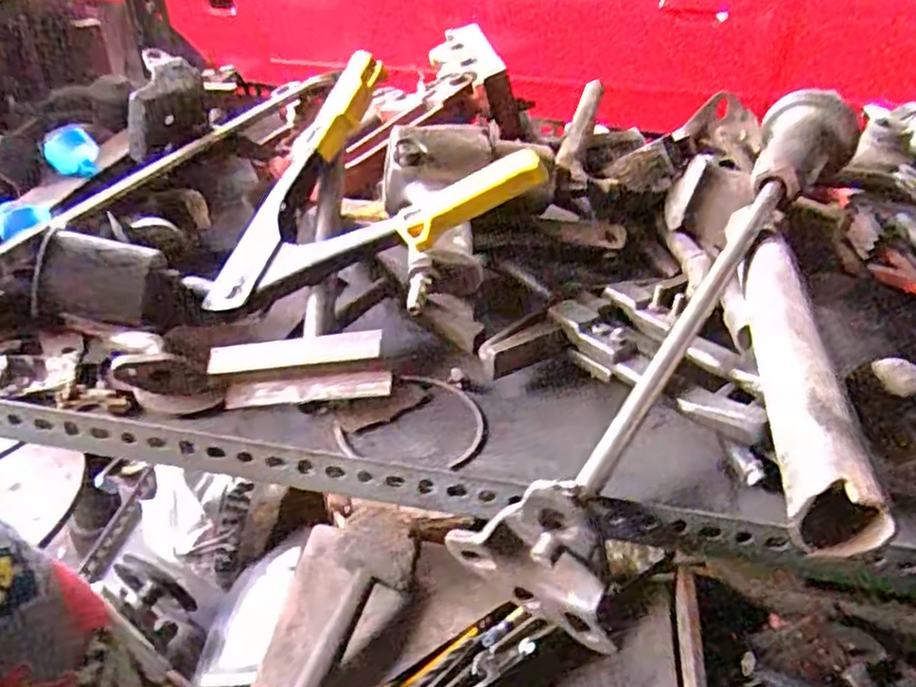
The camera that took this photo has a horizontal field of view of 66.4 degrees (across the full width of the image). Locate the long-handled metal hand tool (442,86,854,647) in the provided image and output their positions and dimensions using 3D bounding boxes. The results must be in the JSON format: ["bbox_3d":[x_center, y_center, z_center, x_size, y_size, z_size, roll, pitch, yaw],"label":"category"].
[{"bbox_3d":[0.177,-0.025,0.523,0.102,0.080,0.496,26,59,25],"label":"long-handled metal hand tool"}]

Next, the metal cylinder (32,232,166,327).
[{"bbox_3d":[-0.257,-0.049,0.499,0.075,0.048,0.044,8,38,3],"label":"metal cylinder"}]

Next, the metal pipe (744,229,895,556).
[{"bbox_3d":[0.205,0.003,0.426,0.045,0.040,0.292,12,38,8],"label":"metal pipe"}]

